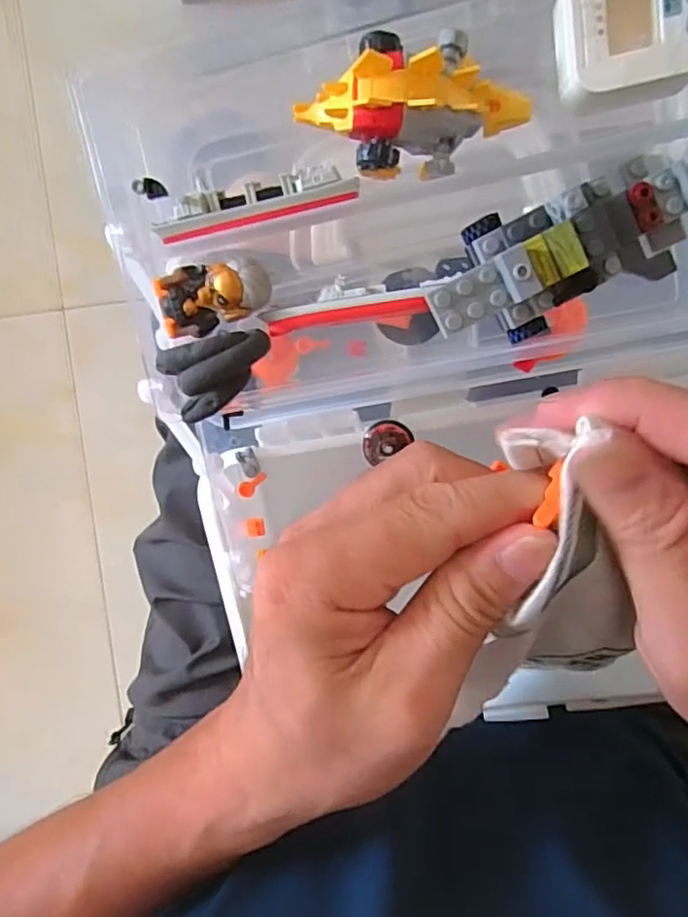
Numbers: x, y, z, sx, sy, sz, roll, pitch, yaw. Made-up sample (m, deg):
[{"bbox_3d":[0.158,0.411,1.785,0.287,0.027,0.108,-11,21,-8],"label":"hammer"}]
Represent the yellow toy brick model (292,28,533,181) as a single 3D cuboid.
[{"bbox_3d":[0.024,-0.109,0.187,0.072,0.035,0.026,-8,93,1],"label":"yellow toy brick model"}]

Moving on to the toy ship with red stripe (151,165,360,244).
[{"bbox_3d":[-0.032,-0.091,0.212,0.073,0.015,0.015,-8,93,2],"label":"toy ship with red stripe"}]

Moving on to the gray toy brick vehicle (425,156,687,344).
[{"bbox_3d":[0.070,-0.066,0.195,0.088,0.027,0.038,-20,92,2],"label":"gray toy brick vehicle"}]

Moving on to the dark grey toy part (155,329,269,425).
[{"bbox_3d":[-0.046,-0.030,0.215,0.039,0.014,0.027,-13,93,2],"label":"dark grey toy part"}]

